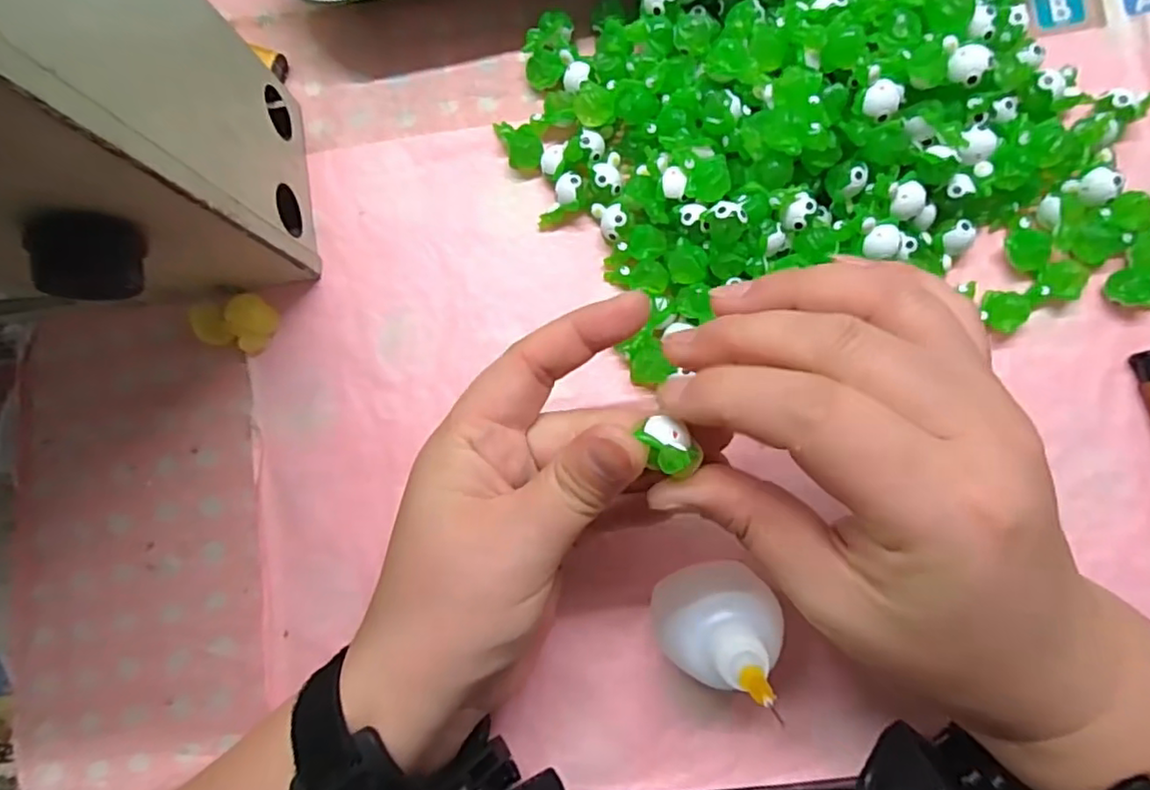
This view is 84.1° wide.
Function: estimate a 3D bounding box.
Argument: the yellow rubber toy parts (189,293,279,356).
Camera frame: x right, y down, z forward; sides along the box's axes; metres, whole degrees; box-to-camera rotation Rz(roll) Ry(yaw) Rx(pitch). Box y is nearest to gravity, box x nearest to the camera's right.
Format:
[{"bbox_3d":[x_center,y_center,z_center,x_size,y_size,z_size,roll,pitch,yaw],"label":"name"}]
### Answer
[{"bbox_3d":[-0.148,-0.033,0.278,0.032,0.010,0.025,18,87,6],"label":"yellow rubber toy parts"}]

